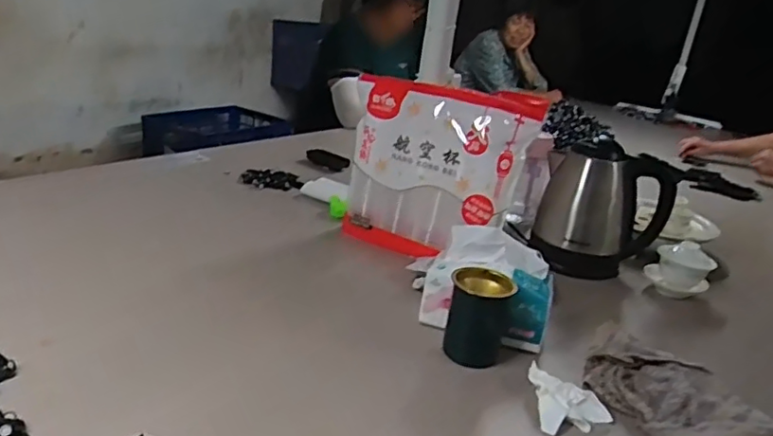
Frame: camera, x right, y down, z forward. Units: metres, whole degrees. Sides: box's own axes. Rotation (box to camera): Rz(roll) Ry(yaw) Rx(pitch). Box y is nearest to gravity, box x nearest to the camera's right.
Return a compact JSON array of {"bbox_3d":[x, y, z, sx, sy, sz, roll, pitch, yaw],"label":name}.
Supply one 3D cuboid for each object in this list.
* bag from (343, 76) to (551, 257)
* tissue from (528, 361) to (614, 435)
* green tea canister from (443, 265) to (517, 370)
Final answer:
[{"bbox_3d":[0.074,-0.069,1.012,0.310,0.282,0.099,23,25,34],"label":"bag"},{"bbox_3d":[0.203,0.201,0.678,0.083,0.030,0.085,6,20,-6],"label":"tissue"},{"bbox_3d":[0.111,0.118,0.752,0.074,0.101,0.069,10,20,5],"label":"green tea canister"}]

